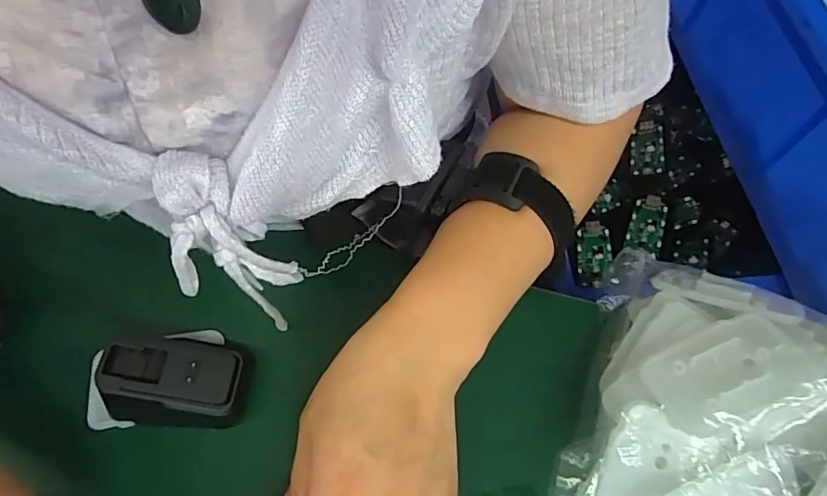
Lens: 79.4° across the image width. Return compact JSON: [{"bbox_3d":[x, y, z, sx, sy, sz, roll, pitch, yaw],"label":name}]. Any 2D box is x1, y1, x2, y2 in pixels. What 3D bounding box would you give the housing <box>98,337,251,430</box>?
[{"bbox_3d":[-0.122,0.064,0.248,0.067,0.034,0.041,1,61,2],"label":"housing"}]

